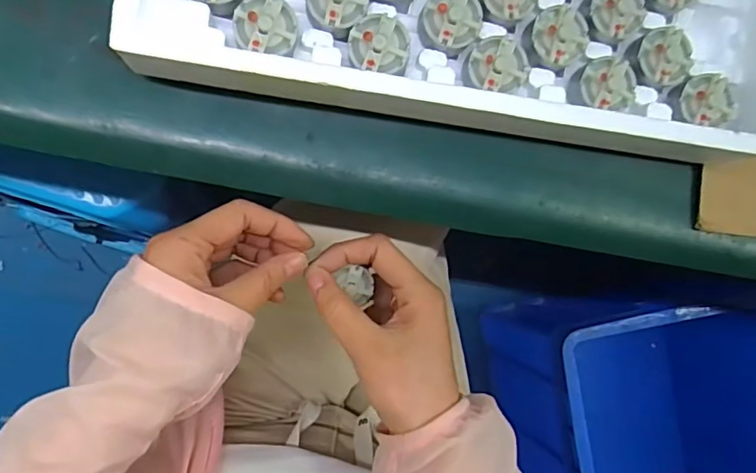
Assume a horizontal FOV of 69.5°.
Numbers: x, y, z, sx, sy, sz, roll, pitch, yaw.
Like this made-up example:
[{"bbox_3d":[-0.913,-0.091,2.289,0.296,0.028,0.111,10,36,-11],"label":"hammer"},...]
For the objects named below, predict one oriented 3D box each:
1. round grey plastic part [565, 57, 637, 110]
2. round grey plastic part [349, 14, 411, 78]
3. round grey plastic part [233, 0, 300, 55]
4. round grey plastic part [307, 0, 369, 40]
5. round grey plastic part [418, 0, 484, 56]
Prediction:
[{"bbox_3d":[0.122,-0.082,0.299,0.034,0.022,0.028,-16,92,-6],"label":"round grey plastic part"},{"bbox_3d":[0.001,-0.098,0.283,0.032,0.023,0.029,6,90,-6],"label":"round grey plastic part"},{"bbox_3d":[-0.055,-0.105,0.269,0.031,0.010,0.028,-3,90,-8],"label":"round grey plastic part"},{"bbox_3d":[-0.021,-0.119,0.278,0.029,0.016,0.031,0,89,-7],"label":"round grey plastic part"},{"bbox_3d":[0.039,-0.114,0.287,0.033,0.020,0.030,0,90,-7],"label":"round grey plastic part"}]

